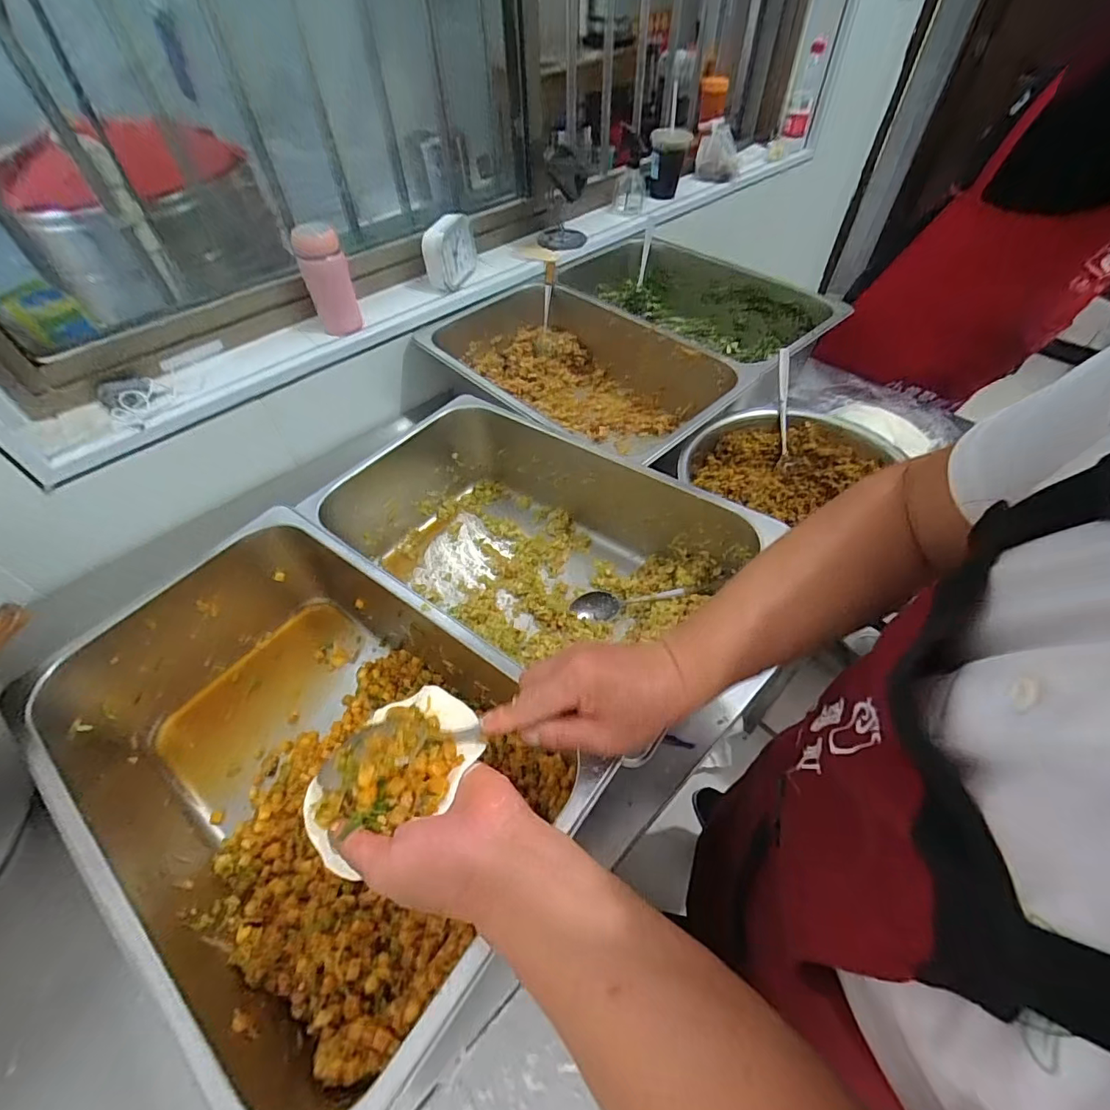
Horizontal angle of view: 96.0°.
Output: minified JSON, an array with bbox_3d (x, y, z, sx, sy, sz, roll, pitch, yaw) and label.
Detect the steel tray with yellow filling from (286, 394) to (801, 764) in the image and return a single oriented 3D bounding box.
[{"bbox_3d":[-0.040,0.001,0.657,0.511,0.158,0.359,32,61,26],"label":"steel tray with yellow filling"}]

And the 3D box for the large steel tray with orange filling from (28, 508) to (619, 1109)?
[{"bbox_3d":[-0.239,0.195,0.509,0.510,0.163,0.319,31,60,25],"label":"large steel tray with orange filling"}]

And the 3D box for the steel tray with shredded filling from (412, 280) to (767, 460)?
[{"bbox_3d":[0.023,-0.308,0.913,0.525,0.158,0.361,33,61,27],"label":"steel tray with shredded filling"}]

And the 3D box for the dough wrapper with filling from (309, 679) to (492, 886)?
[{"bbox_3d":[-0.112,0.142,0.335,0.086,0.037,0.122,24,58,22],"label":"dough wrapper with filling"}]

